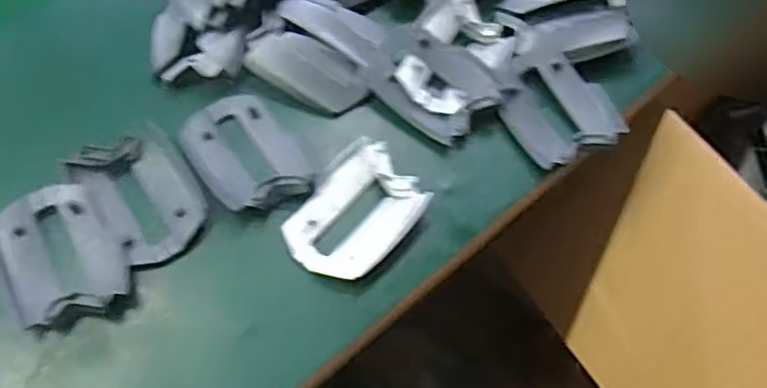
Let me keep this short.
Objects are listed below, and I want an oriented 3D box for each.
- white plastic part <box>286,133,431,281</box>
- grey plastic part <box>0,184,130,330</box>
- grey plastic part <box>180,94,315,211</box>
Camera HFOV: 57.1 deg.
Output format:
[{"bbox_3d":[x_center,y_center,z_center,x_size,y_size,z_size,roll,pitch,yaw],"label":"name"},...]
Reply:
[{"bbox_3d":[-0.017,0.011,0.404,0.060,0.017,0.079,37,68,17],"label":"white plastic part"},{"bbox_3d":[-0.177,0.033,0.387,0.059,0.018,0.075,-26,65,-14],"label":"grey plastic part"},{"bbox_3d":[-0.081,-0.025,0.414,0.057,0.014,0.081,-36,68,-18],"label":"grey plastic part"}]

